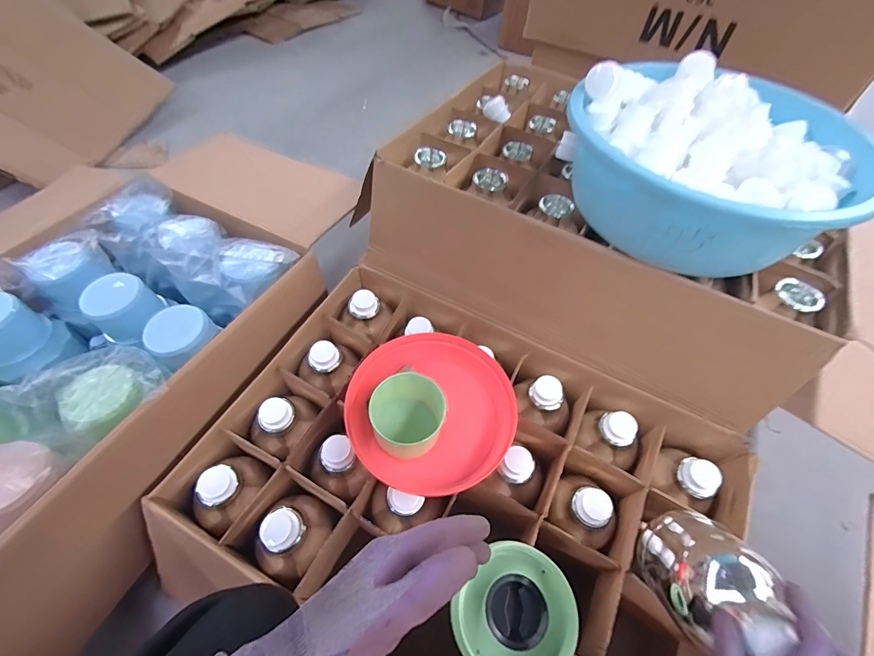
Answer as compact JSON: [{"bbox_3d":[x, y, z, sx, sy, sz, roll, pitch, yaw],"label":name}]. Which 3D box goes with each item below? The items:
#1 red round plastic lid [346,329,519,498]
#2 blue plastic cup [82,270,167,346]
[{"bbox_3d":[-0.010,0.111,0.568,0.220,0.063,0.220,2,73,-6],"label":"red round plastic lid"},{"bbox_3d":[-0.522,-0.037,0.673,0.099,0.074,0.095,2,54,-2],"label":"blue plastic cup"}]

